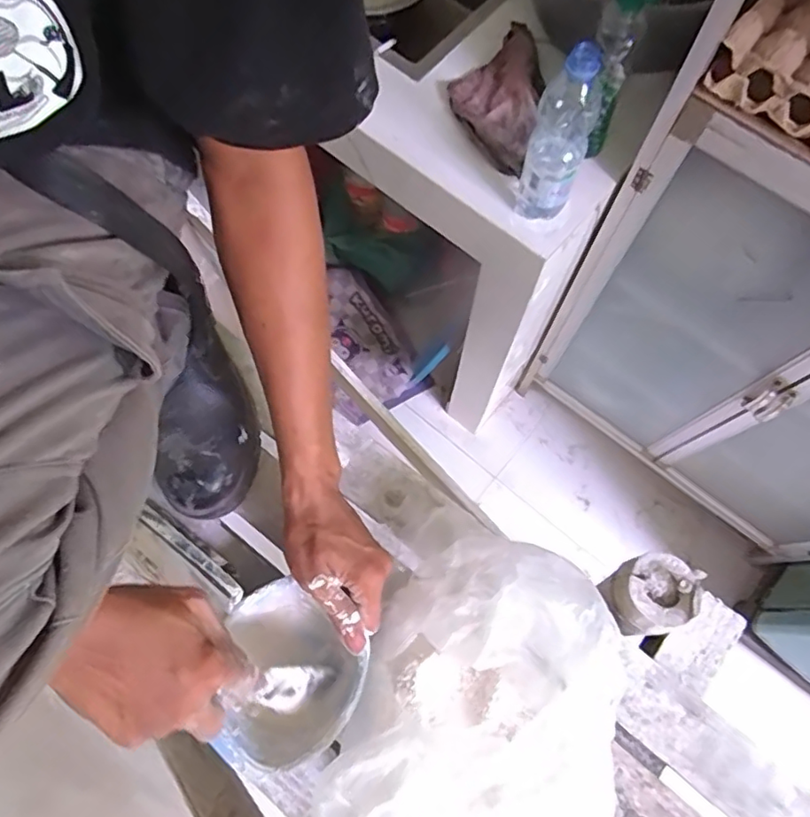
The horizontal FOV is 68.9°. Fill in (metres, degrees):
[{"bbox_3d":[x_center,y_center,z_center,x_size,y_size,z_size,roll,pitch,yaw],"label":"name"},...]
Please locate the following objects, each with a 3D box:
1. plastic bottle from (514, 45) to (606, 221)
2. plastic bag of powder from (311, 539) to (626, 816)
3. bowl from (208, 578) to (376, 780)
[{"bbox_3d":[0.182,-0.313,0.707,0.068,0.241,0.058,18,74,5],"label":"plastic bottle"},{"bbox_3d":[0.065,0.239,0.444,0.208,0.112,0.245,21,74,6],"label":"plastic bag of powder"},{"bbox_3d":[-0.104,0.222,0.479,0.121,0.072,0.128,0,73,0],"label":"bowl"}]

